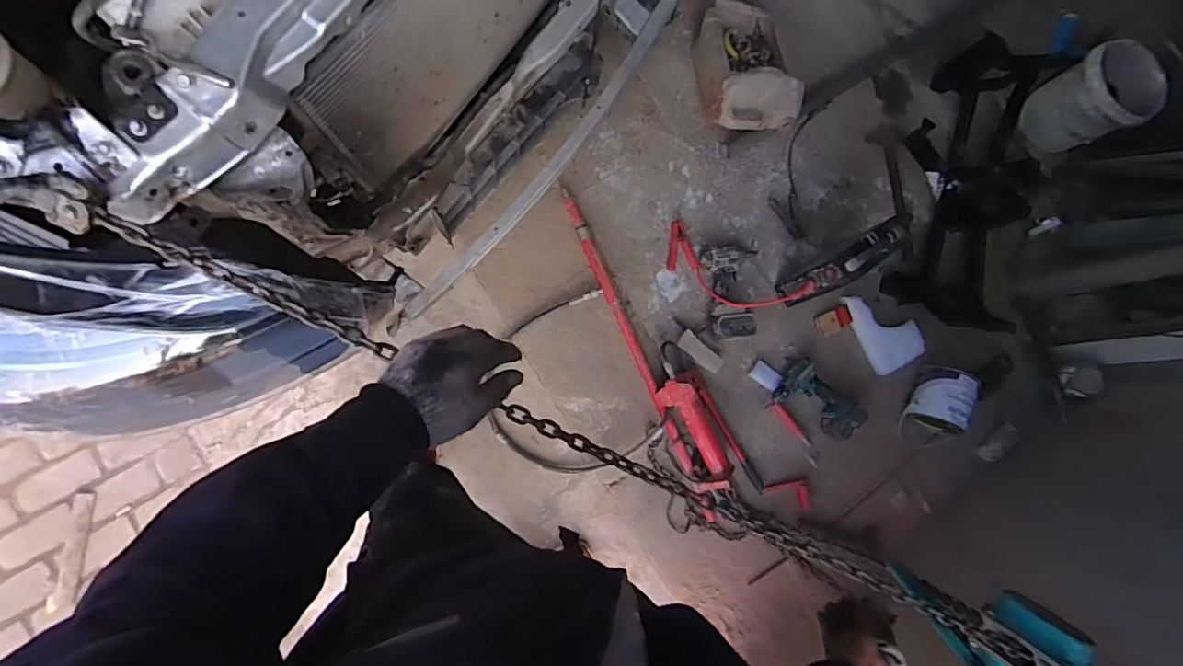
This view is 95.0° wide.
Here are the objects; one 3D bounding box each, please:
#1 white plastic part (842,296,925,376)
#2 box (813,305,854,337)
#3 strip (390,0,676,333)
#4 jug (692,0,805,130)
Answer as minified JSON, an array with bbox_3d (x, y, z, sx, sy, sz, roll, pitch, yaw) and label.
[{"bbox_3d":[0.848,-0.016,1.549,0.167,0.054,0.242,-23,87,-13],"label":"white plastic part"},{"bbox_3d":[0.697,-0.037,1.558,0.108,0.016,0.061,-22,87,-13],"label":"box"},{"bbox_3d":[-0.089,-0.366,1.148,0.067,0.063,0.898,38,77,-4],"label":"strip"},{"bbox_3d":[0.421,-0.740,1.503,0.245,0.190,0.395,-8,84,-12],"label":"jug"}]

